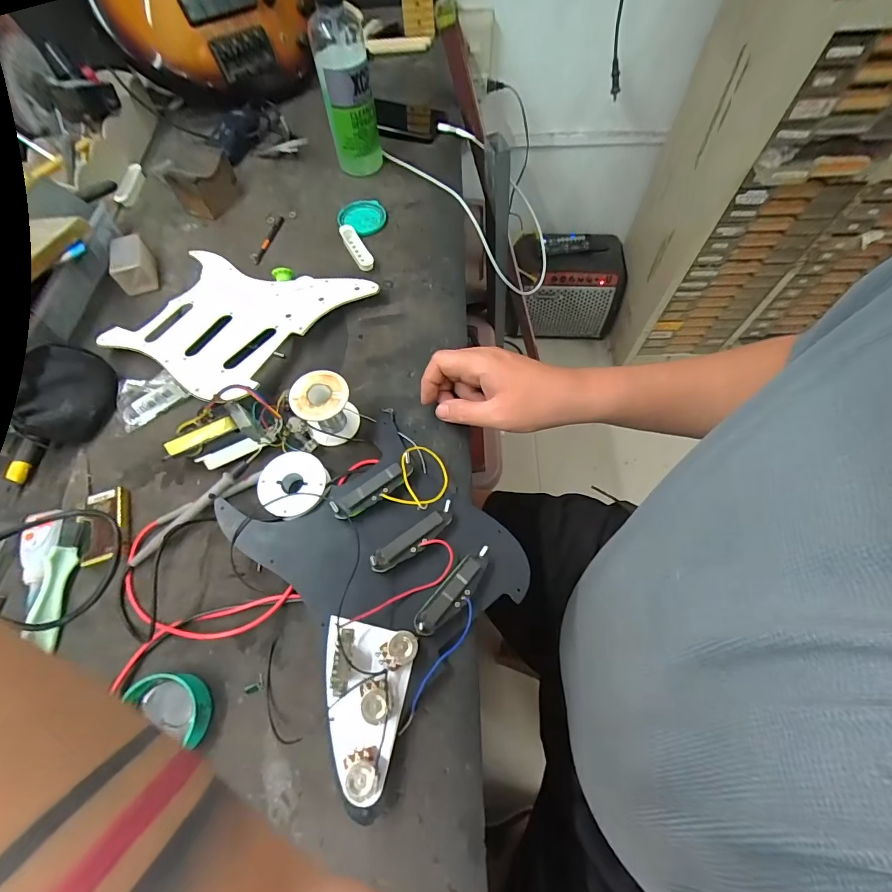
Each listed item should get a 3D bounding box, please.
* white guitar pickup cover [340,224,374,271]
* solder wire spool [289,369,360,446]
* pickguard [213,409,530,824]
[{"bbox_3d":[-0.112,-0.252,0.525,0.020,0.020,0.071,-24,65,-14],"label":"white guitar pickup cover"},{"bbox_3d":[-0.116,-0.036,0.403,0.053,0.053,0.051,-23,66,-9],"label":"solder wire spool"},{"bbox_3d":[-0.056,0.102,0.360,0.214,0.035,0.256,-38,69,-14],"label":"pickguard"}]

